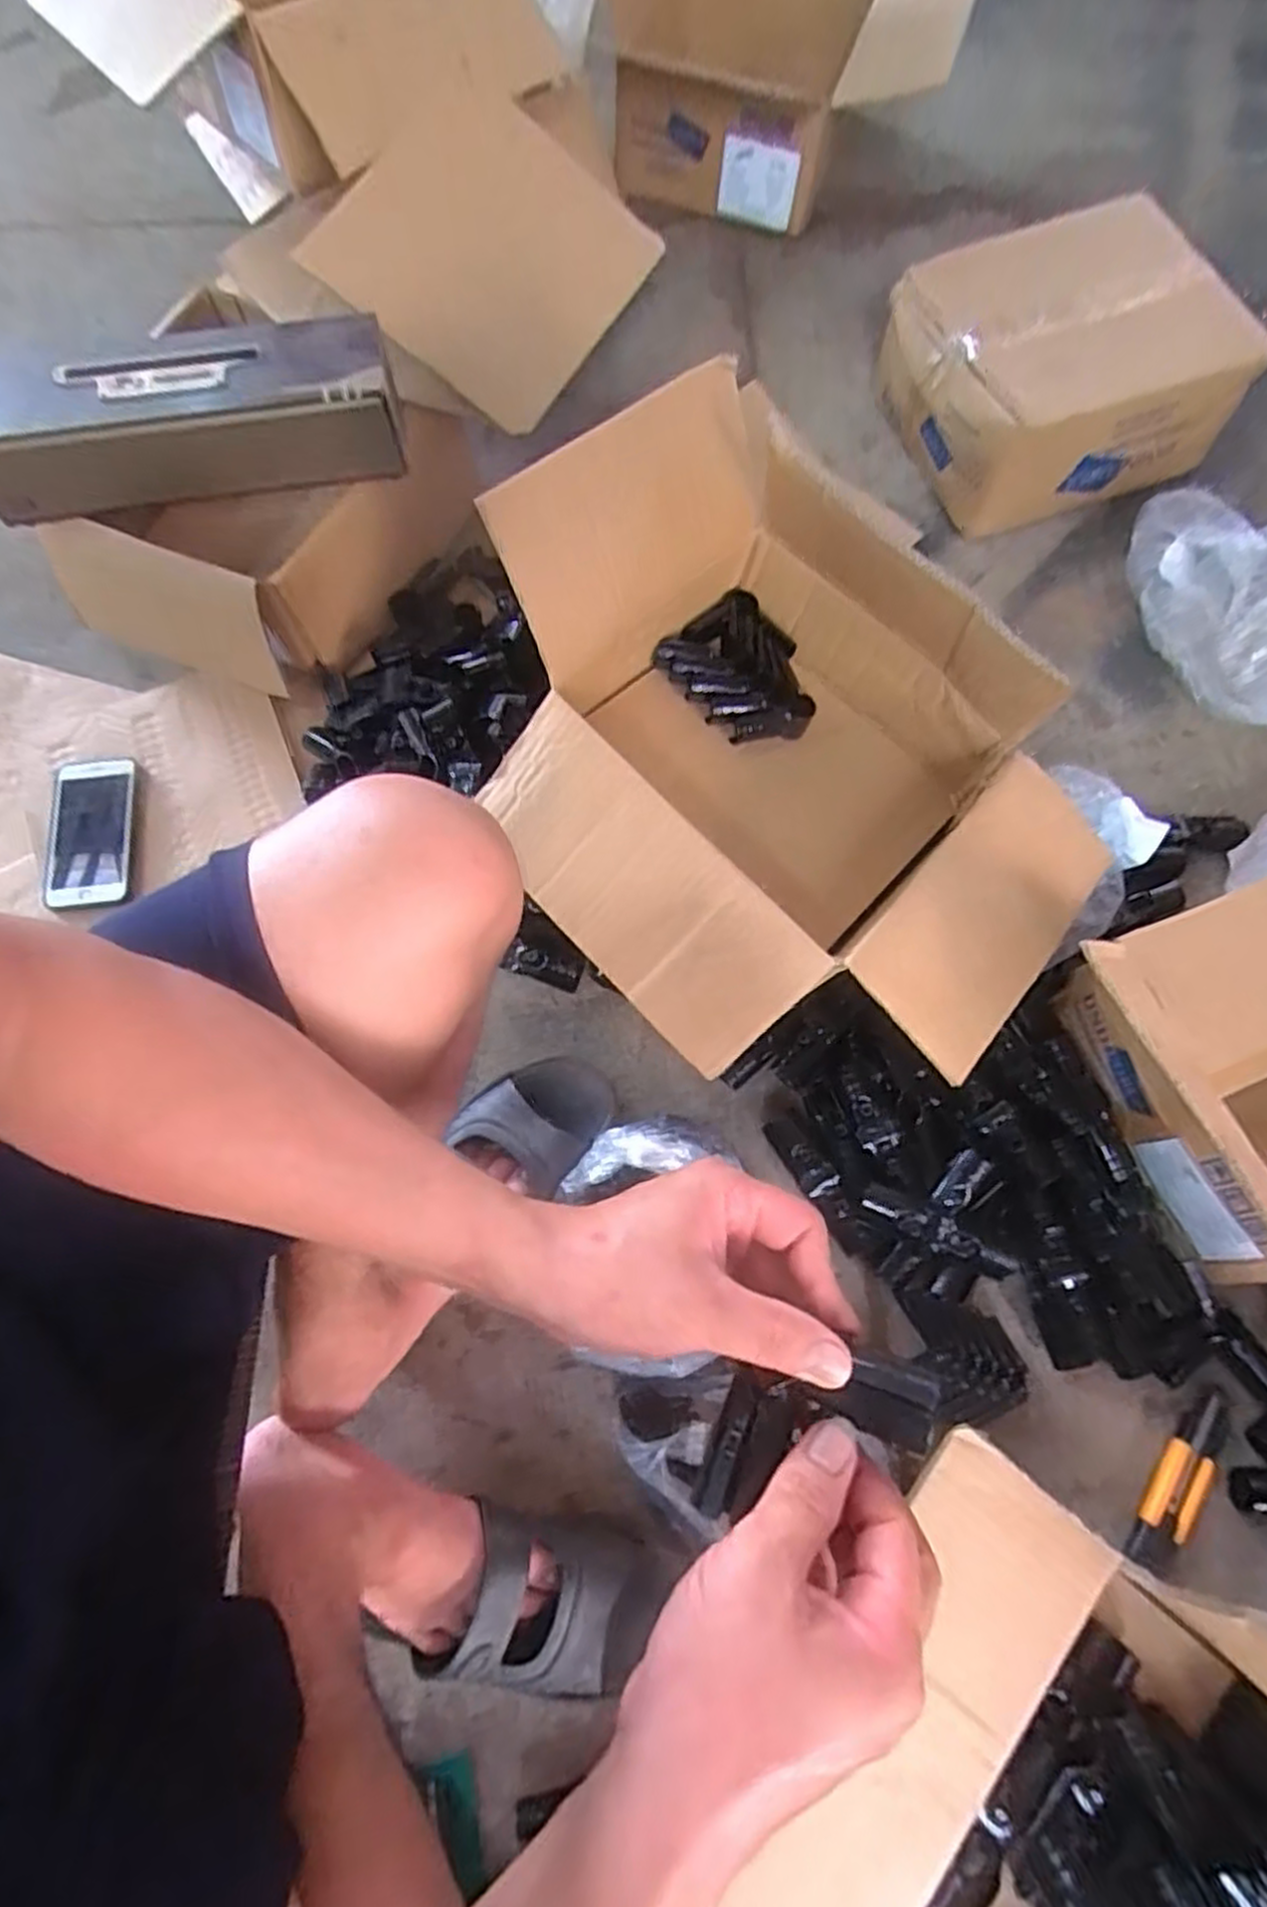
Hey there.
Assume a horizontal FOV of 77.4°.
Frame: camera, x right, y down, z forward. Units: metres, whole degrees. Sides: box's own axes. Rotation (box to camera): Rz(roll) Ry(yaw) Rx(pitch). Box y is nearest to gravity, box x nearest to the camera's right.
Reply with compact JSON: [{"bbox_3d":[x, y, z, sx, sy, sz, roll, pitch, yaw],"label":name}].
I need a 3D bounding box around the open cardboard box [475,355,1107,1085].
[{"bbox_3d":[0.108,-0.140,0.630,0.402,0.236,0.517,-33,75,-11],"label":"open cardboard box"}]

